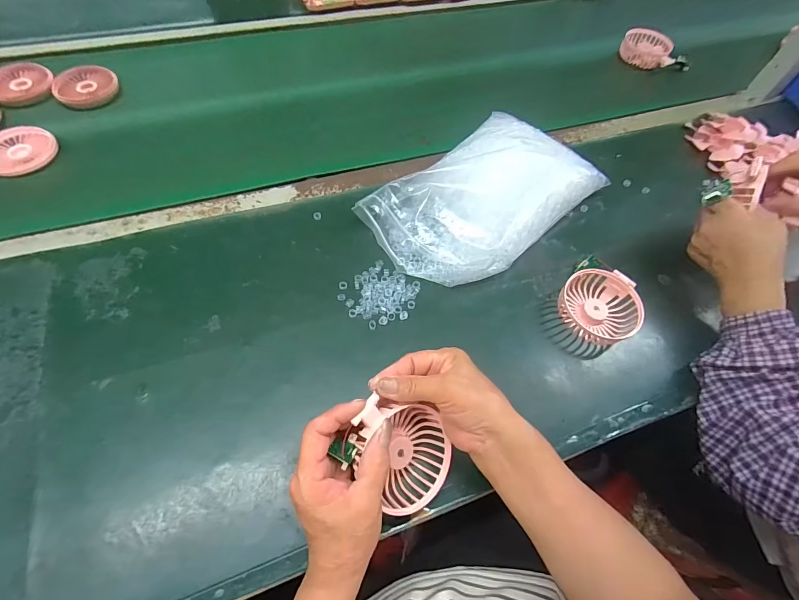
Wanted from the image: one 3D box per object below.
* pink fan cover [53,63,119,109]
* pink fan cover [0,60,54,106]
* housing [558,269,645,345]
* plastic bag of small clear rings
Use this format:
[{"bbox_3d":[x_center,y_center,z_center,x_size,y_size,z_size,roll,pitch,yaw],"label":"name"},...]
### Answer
[{"bbox_3d":[-0.494,-0.336,0.583,0.092,0.016,0.080,30,62,12],"label":"pink fan cover"},{"bbox_3d":[-0.586,-0.334,0.578,0.103,0.009,0.087,32,63,13],"label":"pink fan cover"},{"bbox_3d":[0.234,0.005,0.439,0.086,0.030,0.087,2,60,-3],"label":"housing"},{"bbox_3d":[0.110,-0.135,0.484,0.292,0.068,0.176,-38,70,-23],"label":"plastic bag of small clear rings"}]

